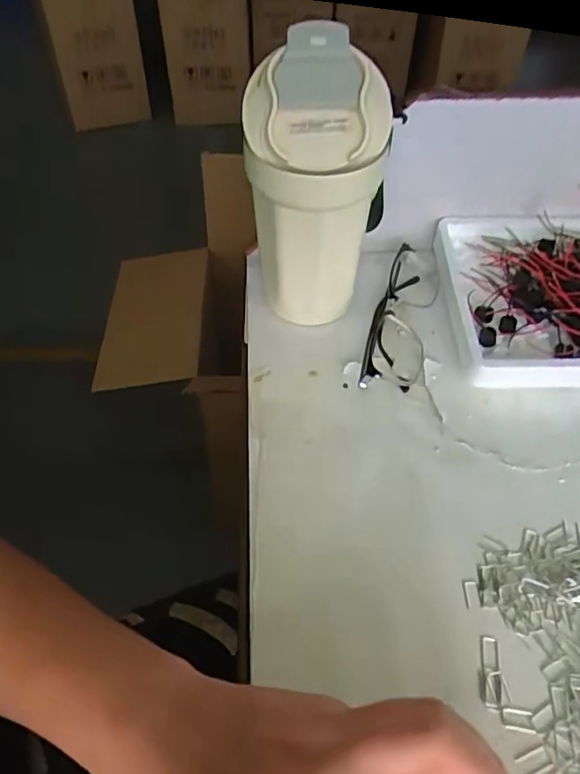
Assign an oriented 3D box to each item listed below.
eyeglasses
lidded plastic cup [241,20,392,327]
[{"bbox_3d":[0.084,-0.053,0.443,0.041,0.022,0.150,13,51,11],"label":"eyeglasses"},{"bbox_3d":[0.016,-0.123,0.395,0.088,0.182,0.080,4,50,3],"label":"lidded plastic cup"}]

